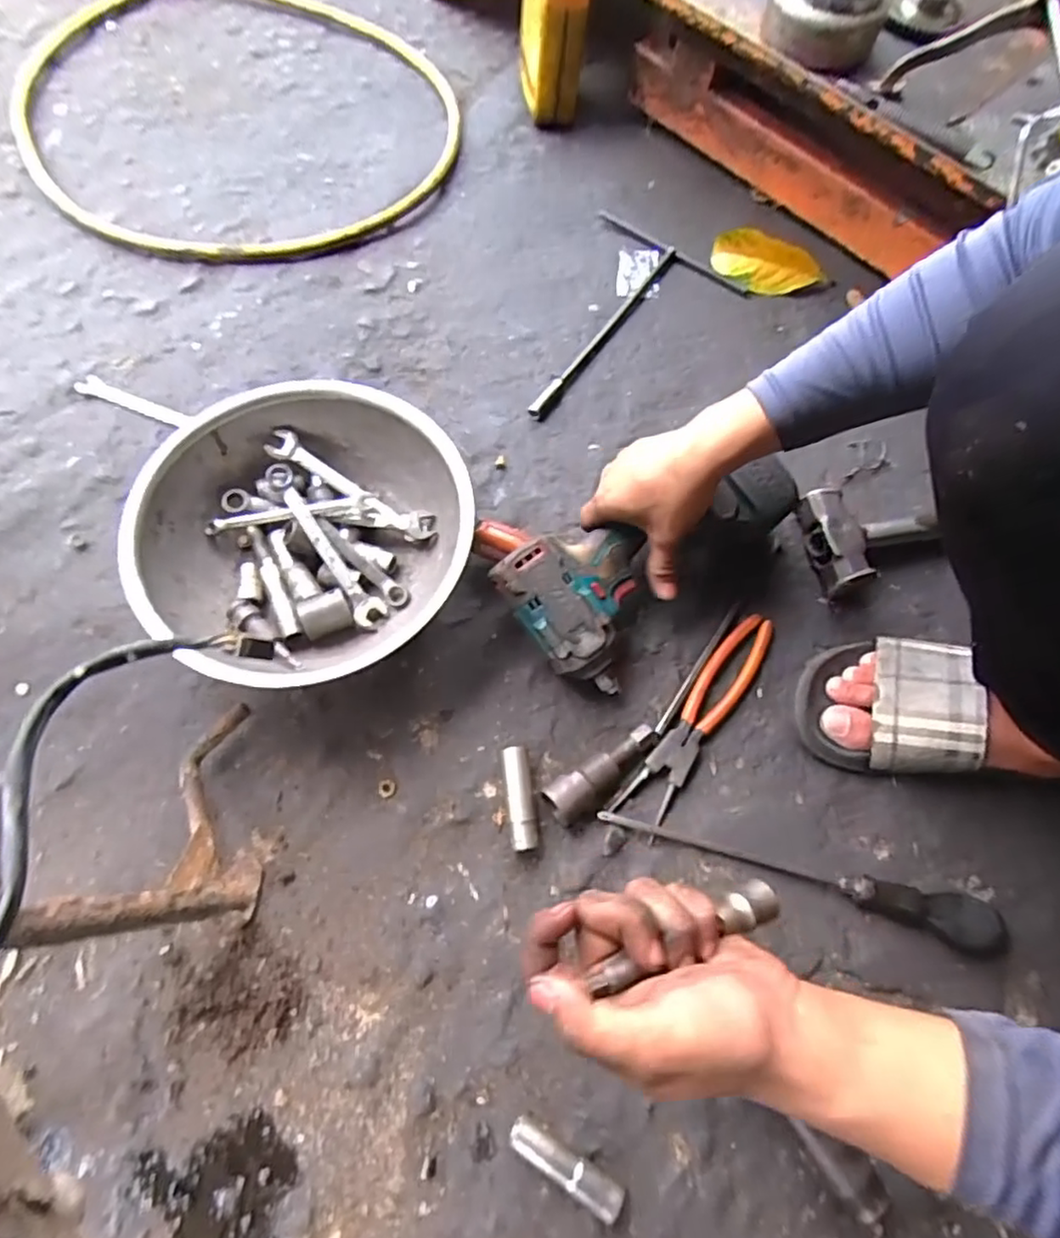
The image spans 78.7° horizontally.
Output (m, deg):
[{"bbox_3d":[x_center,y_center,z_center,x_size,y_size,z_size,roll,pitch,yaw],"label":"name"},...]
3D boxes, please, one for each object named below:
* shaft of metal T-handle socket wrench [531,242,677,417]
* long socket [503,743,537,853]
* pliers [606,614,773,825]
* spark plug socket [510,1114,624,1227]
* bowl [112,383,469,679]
[{"bbox_3d":[0.082,-0.311,0.693,0.016,0.010,0.283,33,70,11],"label":"shaft of metal T-handle socket wrench"},{"bbox_3d":[-0.008,0.141,0.510,0.020,0.024,0.076,-8,68,-6],"label":"long socket"},{"bbox_3d":[0.145,0.081,0.546,0.040,0.009,0.213,36,71,12],"label":"pliers"},{"bbox_3d":[0.024,0.357,0.421,0.081,0.022,0.017,31,70,10],"label":"spark plug socket"},{"bbox_3d":[-0.177,-0.068,0.541,0.254,0.103,0.250,1,68,-2],"label":"bowl"}]

